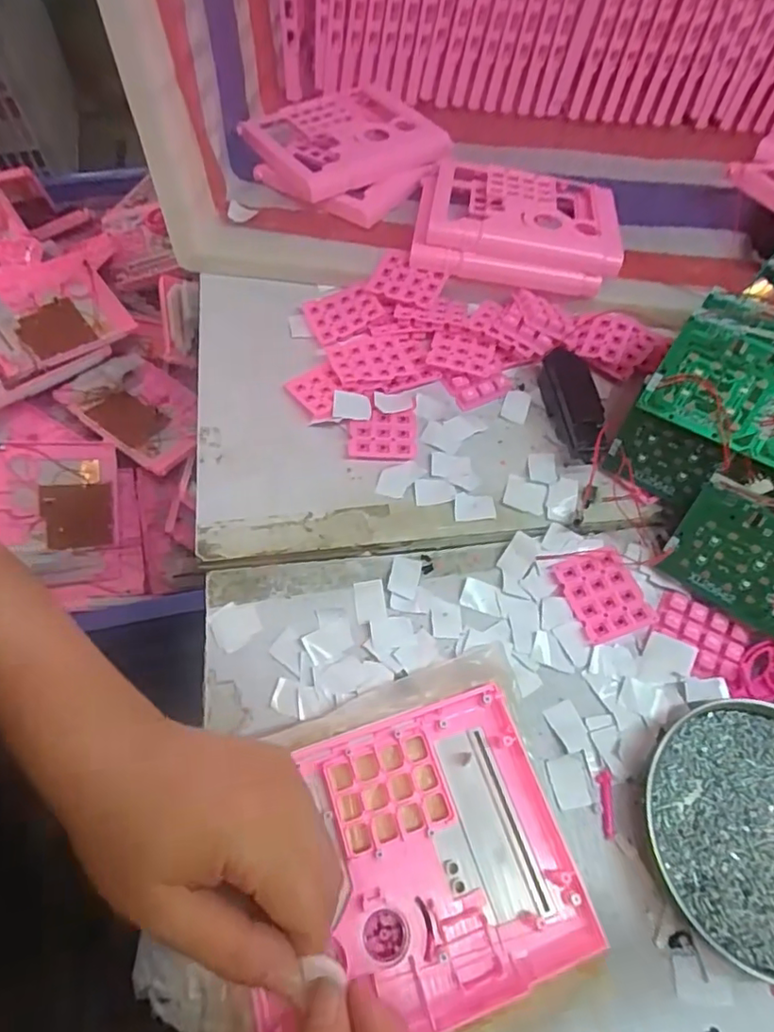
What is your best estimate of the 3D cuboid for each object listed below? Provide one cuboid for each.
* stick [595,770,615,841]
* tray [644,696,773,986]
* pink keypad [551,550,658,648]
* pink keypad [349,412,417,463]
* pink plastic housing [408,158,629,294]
[{"bbox_3d":[0.128,0.168,0.342,0.008,0.004,0.036,4,61,-1],"label":"stick"},{"bbox_3d":[0.214,0.176,0.330,0.125,0.016,0.135,1,61,-2],"label":"tray"},{"bbox_3d":[0.147,0.053,0.398,0.048,0.004,0.059,-18,64,-12],"label":"pink keypad"},{"bbox_3d":[-0.003,-0.060,0.438,0.050,0.008,0.041,2,61,-2],"label":"pink keypad"},{"bbox_3d":[0.116,-0.264,0.516,0.177,0.038,0.141,8,61,2],"label":"pink plastic housing"}]

